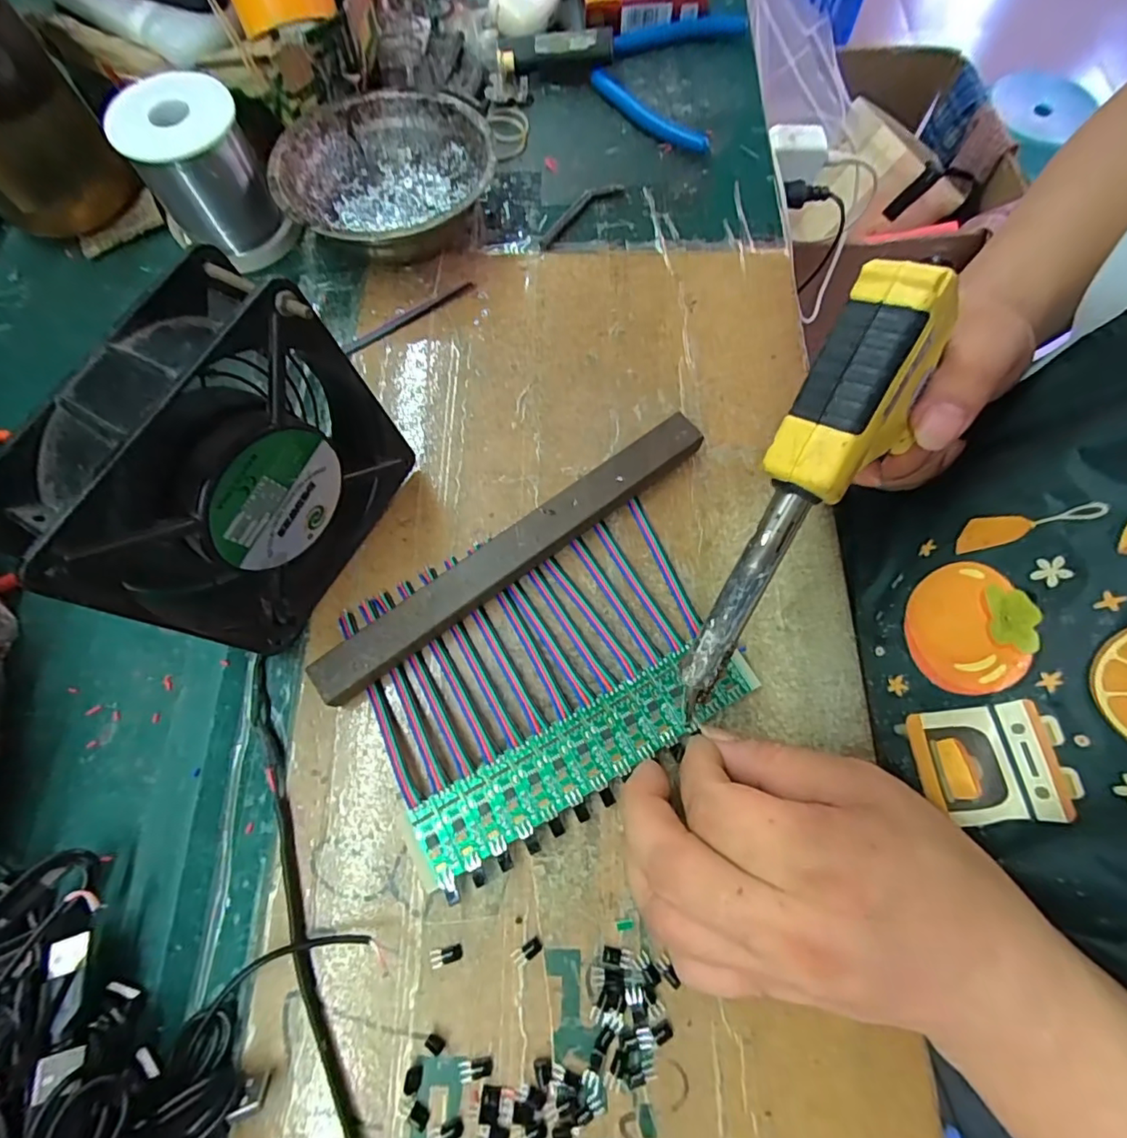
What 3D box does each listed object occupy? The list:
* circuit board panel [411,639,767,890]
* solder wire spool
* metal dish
[{"bbox_3d":[0.010,0.078,0.236,0.160,0.004,0.033,-27,73,-9],"label":"circuit board panel"},{"bbox_3d":[-0.207,-0.228,0.315,0.066,0.066,0.072,-35,74,-11],"label":"solder wire spool"},{"bbox_3d":[-0.104,-0.229,0.327,0.121,0.041,0.119,0,71,0],"label":"metal dish"}]

